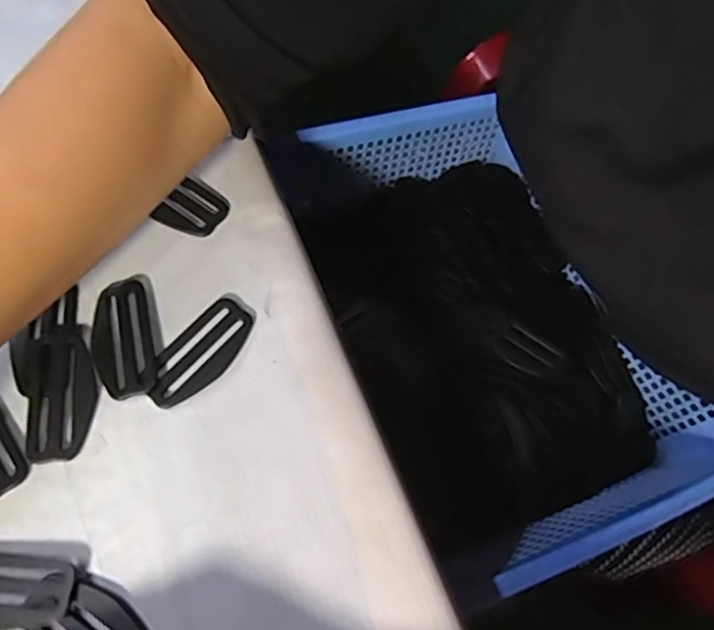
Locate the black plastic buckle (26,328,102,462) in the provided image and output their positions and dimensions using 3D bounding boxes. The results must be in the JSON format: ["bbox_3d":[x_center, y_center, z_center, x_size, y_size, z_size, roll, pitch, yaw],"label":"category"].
[{"bbox_3d":[-0.135,0.035,0.290,0.028,0.005,0.063,-2,68,-3],"label":"black plastic buckle"}]

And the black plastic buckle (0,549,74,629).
[{"bbox_3d":[-0.147,0.112,0.259,0.058,0.006,0.028,6,67,0],"label":"black plastic buckle"}]

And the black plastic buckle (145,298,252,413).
[{"bbox_3d":[-0.075,0.018,0.300,0.029,0.004,0.060,40,71,13],"label":"black plastic buckle"}]

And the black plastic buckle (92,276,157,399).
[{"bbox_3d":[-0.112,0.010,0.301,0.028,0.005,0.062,-12,68,-7],"label":"black plastic buckle"}]

